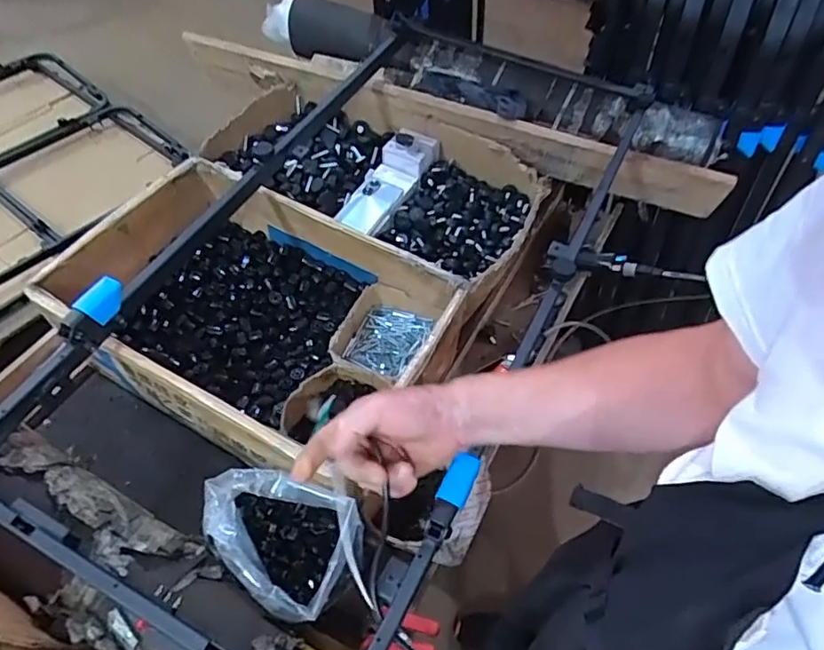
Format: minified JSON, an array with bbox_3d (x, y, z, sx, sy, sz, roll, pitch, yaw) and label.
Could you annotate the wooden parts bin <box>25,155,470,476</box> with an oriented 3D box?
[{"bbox_3d":[-0.228,-0.015,0.855,0.549,0.164,0.359,28,59,16],"label":"wooden parts bin"}]

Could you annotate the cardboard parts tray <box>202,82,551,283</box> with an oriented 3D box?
[{"bbox_3d":[-0.079,-0.285,1.060,0.633,0.099,0.324,28,59,15],"label":"cardboard parts tray"}]

